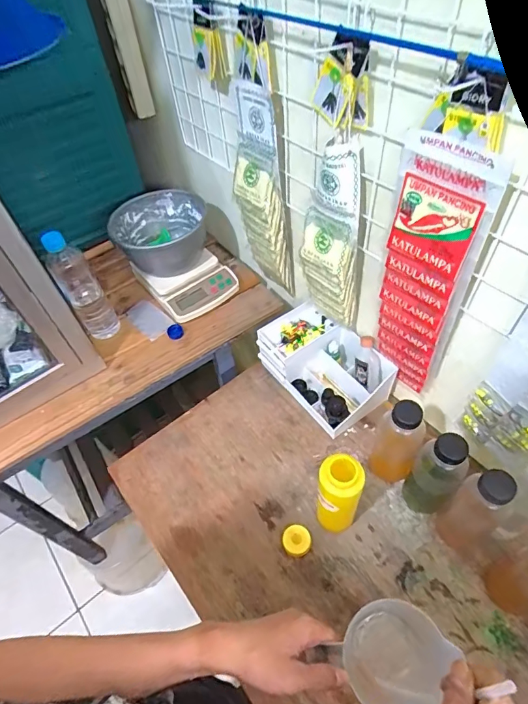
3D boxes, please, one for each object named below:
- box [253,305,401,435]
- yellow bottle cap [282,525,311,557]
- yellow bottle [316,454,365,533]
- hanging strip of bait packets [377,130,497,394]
[{"bbox_3d":[0.115,0.024,0.802,0.155,0.107,0.246,-35,57,-20],"label":"box"},{"bbox_3d":[0.051,0.295,0.656,0.043,0.011,0.044,-3,52,3],"label":"yellow bottle cap"},{"bbox_3d":[0.107,0.213,0.604,0.054,0.186,0.050,-3,52,3],"label":"yellow bottle"},{"bbox_3d":[0.210,-0.078,0.574,0.034,0.380,0.105,-38,58,-22],"label":"hanging strip of bait packets"}]

